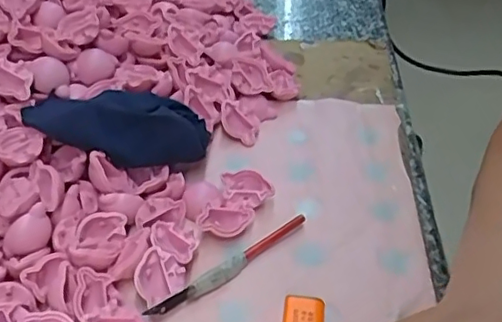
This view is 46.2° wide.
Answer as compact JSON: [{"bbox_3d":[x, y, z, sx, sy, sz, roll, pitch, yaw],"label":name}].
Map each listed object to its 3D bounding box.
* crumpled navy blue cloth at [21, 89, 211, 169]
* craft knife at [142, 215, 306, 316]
[{"bbox_3d":[-0.084,-0.025,0.387,0.117,0.029,0.054,7,41,-16],"label":"crumpled navy blue cloth"},{"bbox_3d":[-0.012,0.062,0.354,0.117,0.008,0.010,-30,52,-27],"label":"craft knife"}]

